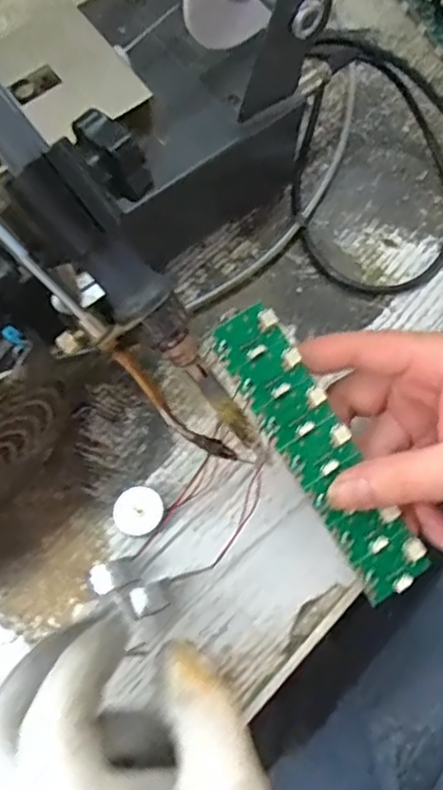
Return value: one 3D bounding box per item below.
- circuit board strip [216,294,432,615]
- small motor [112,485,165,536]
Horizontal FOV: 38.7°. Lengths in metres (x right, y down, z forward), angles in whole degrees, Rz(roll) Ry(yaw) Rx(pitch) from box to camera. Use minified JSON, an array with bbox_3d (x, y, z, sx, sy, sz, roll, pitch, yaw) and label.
[{"bbox_3d":[0.043,0.024,0.274,0.030,0.005,0.136,-32,90,-2],"label":"circuit board strip"},{"bbox_3d":[-0.040,0.058,0.311,0.023,0.013,0.024,0,74,-1],"label":"small motor"}]

